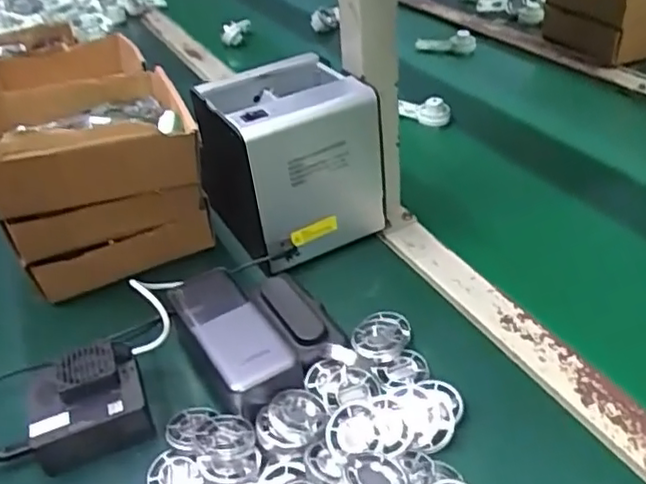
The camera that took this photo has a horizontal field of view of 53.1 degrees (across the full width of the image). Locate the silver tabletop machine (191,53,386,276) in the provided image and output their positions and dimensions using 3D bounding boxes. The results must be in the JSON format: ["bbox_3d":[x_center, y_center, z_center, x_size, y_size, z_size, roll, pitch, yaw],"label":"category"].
[{"bbox_3d":[-0.036,-0.069,0.601,0.150,0.149,0.118,-22,37,-19],"label":"silver tabletop machine"}]

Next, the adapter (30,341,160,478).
[{"bbox_3d":[-0.169,0.113,0.460,0.079,0.042,0.070,-18,36,-15],"label":"adapter"}]

